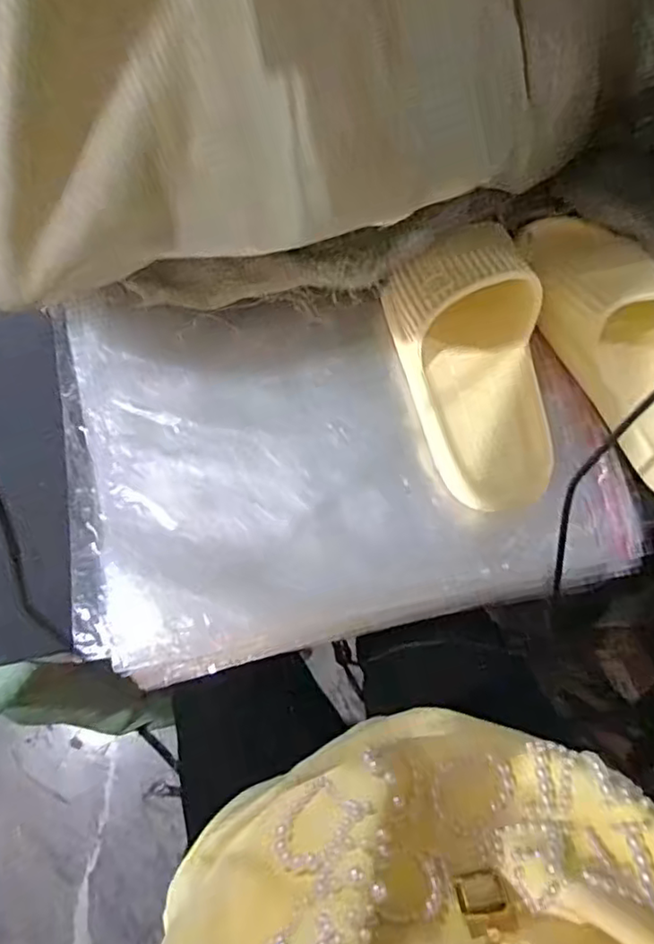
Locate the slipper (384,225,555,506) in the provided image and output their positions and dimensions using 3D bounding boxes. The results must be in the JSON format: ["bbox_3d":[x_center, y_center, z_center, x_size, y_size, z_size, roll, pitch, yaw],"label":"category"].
[{"bbox_3d":[0.112,-0.082,0.471,0.101,0.062,0.212,-12,72,-1],"label":"slipper"}]

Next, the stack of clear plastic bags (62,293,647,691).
[{"bbox_3d":[0.011,-0.020,0.484,0.395,0.038,0.279,-10,74,-6],"label":"stack of clear plastic bags"}]

